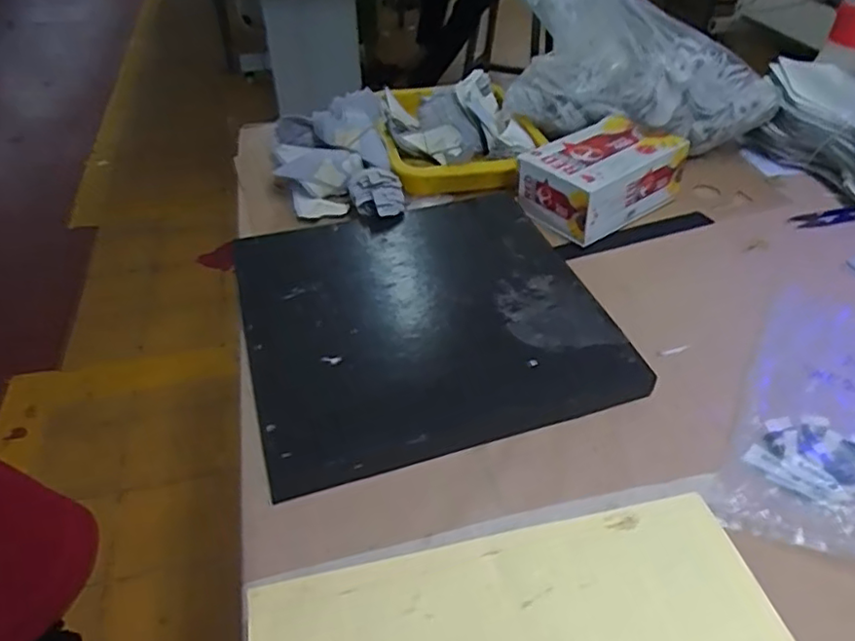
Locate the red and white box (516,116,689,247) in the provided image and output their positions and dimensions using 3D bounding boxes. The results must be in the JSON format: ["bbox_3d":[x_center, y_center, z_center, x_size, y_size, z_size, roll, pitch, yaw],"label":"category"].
[{"bbox_3d":[0.192,-0.159,0.712,0.160,0.079,0.107,-25,46,-23],"label":"red and white box"}]

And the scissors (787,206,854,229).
[{"bbox_3d":[0.464,-0.118,0.714,0.101,0.005,0.028,-9,42,-7],"label":"scissors"}]

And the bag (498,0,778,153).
[{"bbox_3d":[0.246,-0.306,0.722,0.313,0.175,0.106,8,43,9],"label":"bag"}]

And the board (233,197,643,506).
[{"bbox_3d":[-0.009,-0.006,0.584,0.309,0.036,0.300,-14,43,-12],"label":"board"}]

